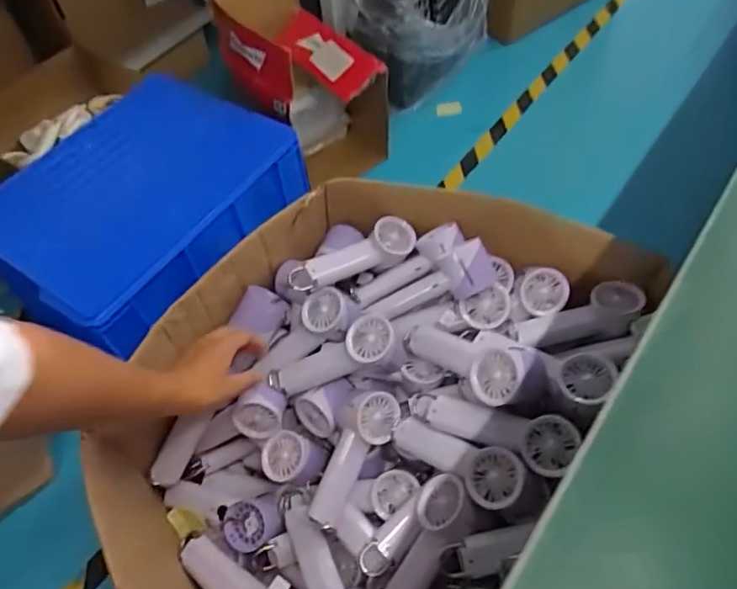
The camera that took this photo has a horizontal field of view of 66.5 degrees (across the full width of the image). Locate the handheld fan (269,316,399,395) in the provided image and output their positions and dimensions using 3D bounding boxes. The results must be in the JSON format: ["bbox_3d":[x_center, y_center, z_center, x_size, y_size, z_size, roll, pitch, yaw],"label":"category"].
[{"bbox_3d":[-0.044,0.088,0.739,0.186,0.065,0.058,-25,52,20],"label":"handheld fan"}]

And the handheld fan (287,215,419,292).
[{"bbox_3d":[-0.020,-0.052,0.780,0.188,0.049,0.054,-27,57,-14],"label":"handheld fan"}]

